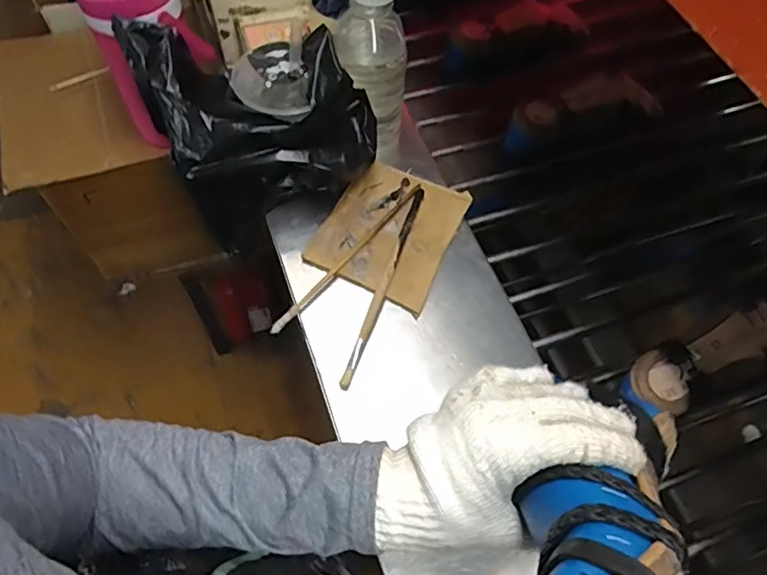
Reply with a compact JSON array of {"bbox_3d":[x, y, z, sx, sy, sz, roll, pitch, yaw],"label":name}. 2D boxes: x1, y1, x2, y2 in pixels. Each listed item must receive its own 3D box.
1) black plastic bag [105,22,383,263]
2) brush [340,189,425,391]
[{"bbox_3d":[-0.140,-0.188,0.692,0.245,0.222,0.181,-18,63,-13],"label":"black plastic bag"},{"bbox_3d":[0.003,-0.009,0.664,0.012,0.008,0.270,18,61,7],"label":"brush"}]

